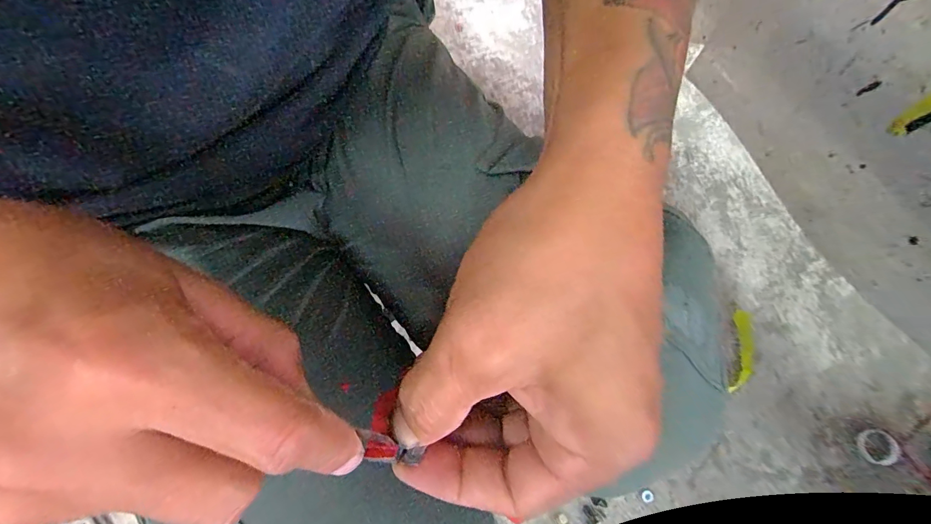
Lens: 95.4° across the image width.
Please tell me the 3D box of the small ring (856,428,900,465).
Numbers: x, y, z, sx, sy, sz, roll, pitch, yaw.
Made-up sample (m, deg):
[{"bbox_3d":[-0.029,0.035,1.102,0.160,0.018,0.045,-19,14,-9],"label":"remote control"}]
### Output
[{"bbox_3d":[0.550,0.246,0.564,0.046,0.004,0.046,-6,64,12],"label":"small ring"}]

